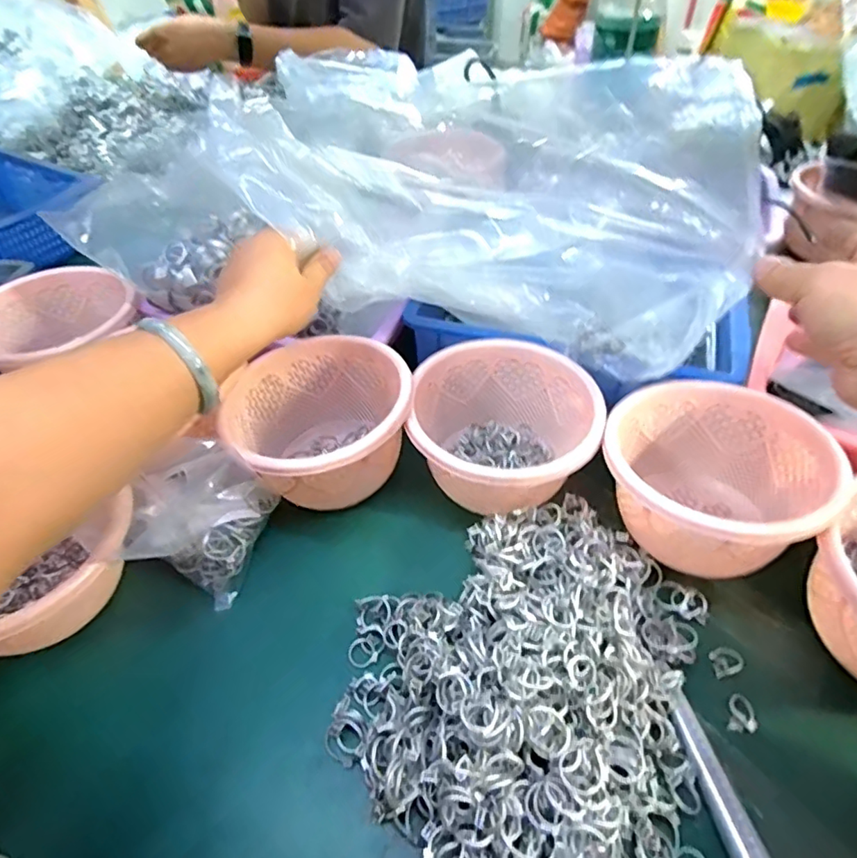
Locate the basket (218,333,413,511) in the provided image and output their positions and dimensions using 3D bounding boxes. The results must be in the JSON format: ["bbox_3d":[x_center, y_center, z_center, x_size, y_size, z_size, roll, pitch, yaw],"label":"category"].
[{"bbox_3d":[-0.089,-0.004,0.448,0.136,0.081,0.142,-16,48,-14],"label":"basket"}]

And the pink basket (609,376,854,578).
[{"bbox_3d":[0.202,0.040,0.406,0.138,0.094,0.148,-26,51,-22],"label":"pink basket"}]

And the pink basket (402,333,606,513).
[{"bbox_3d":[0.056,0.005,0.443,0.142,0.080,0.144,-1,47,0],"label":"pink basket"}]

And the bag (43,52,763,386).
[{"bbox_3d":[0.012,-0.209,0.482,0.516,0.154,0.300,0,47,1],"label":"bag"}]

